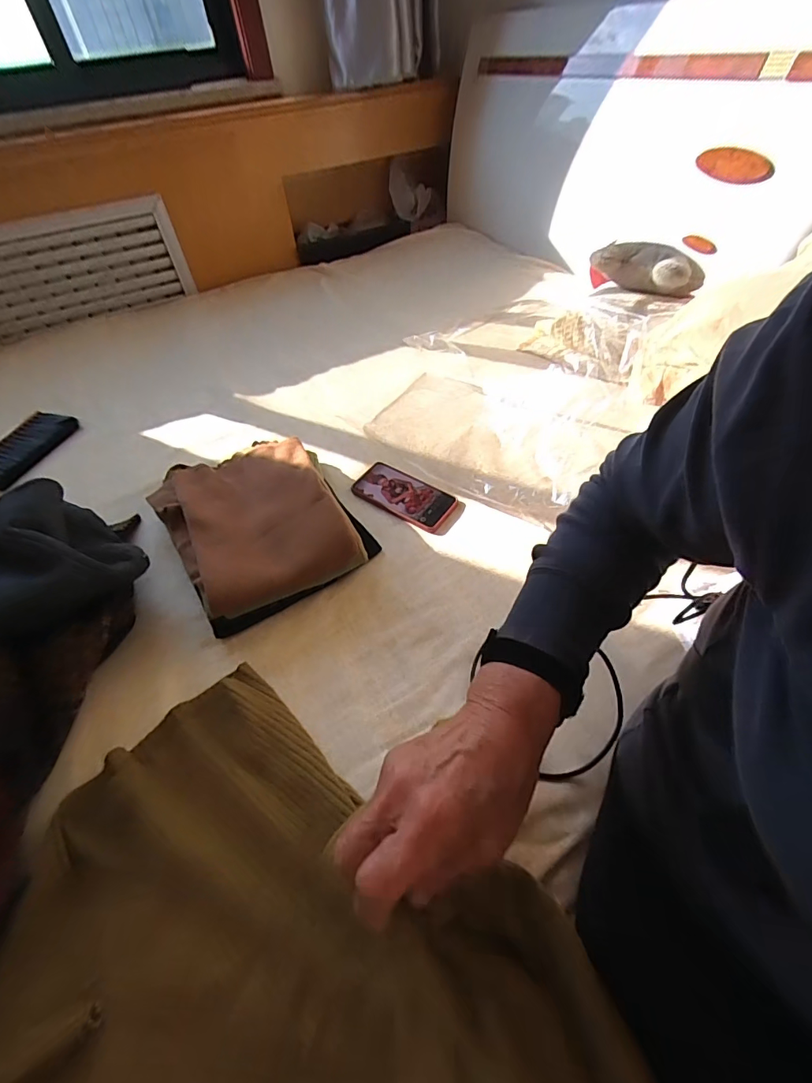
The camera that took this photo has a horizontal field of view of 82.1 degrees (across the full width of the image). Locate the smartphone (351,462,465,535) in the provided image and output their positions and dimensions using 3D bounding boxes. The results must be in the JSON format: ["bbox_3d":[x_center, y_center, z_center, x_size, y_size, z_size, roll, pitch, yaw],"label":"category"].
[{"bbox_3d":[0.001,-0.074,0.754,0.184,0.008,0.083,25,55,25],"label":"smartphone"}]

